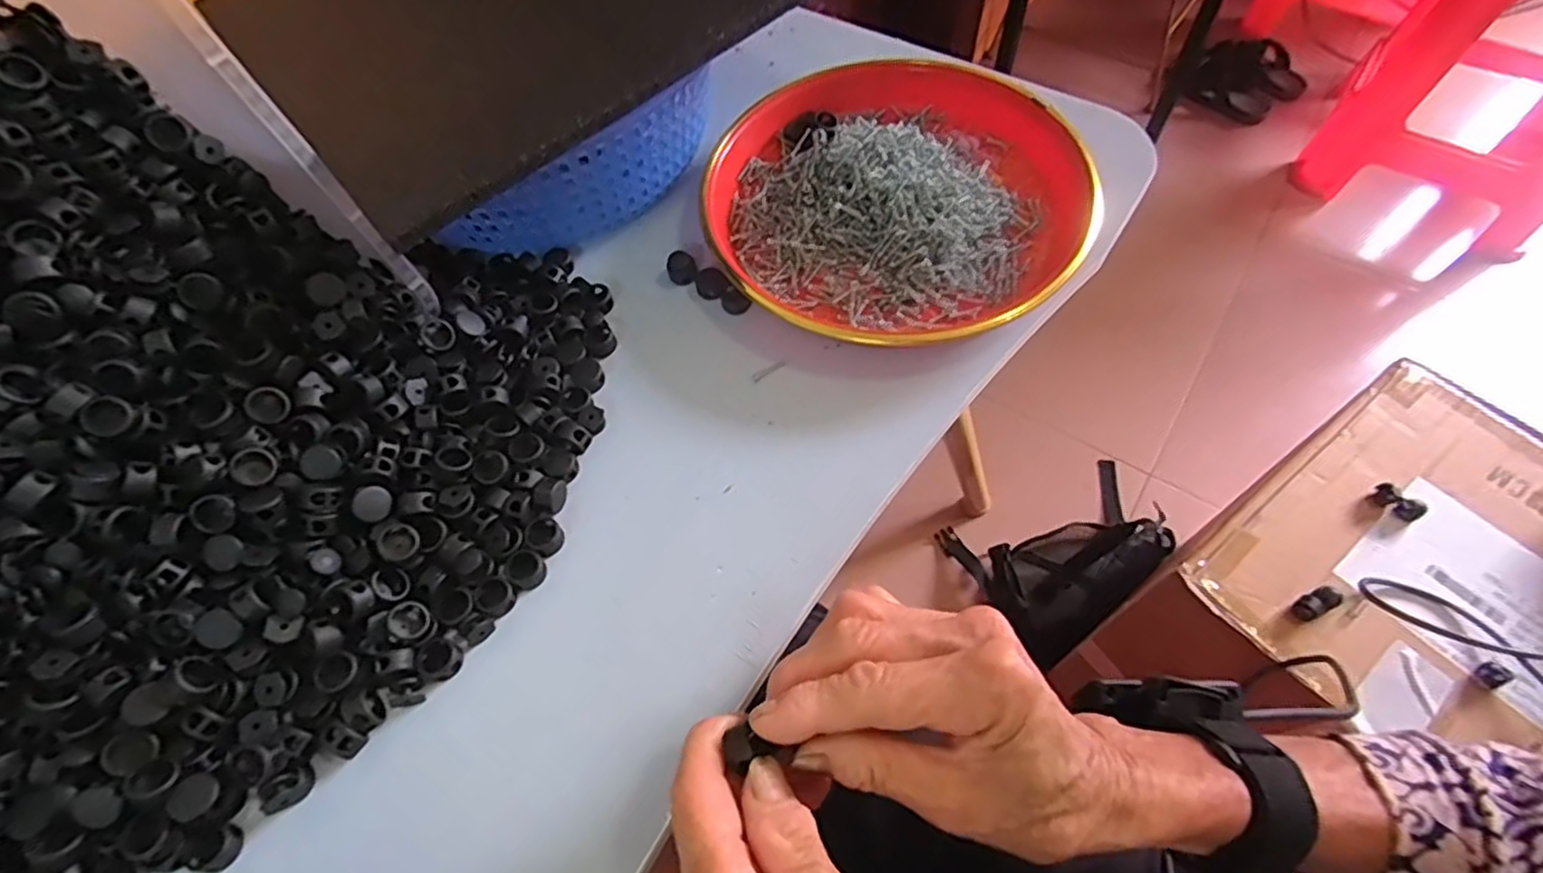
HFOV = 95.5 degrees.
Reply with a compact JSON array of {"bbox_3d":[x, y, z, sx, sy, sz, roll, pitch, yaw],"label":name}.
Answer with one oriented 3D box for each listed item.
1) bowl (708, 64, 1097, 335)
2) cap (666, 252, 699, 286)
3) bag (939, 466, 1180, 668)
[{"bbox_3d":[0.068,-0.143,0.408,0.210,0.030,0.194,-2,60,3],"label":"bowl"},{"bbox_3d":[-0.052,-0.098,0.409,0.017,0.015,0.014,-14,60,-4],"label":"cap"},{"bbox_3d":[0.430,0.135,0.970,0.295,0.129,0.219,-28,62,-12],"label":"bag"}]

